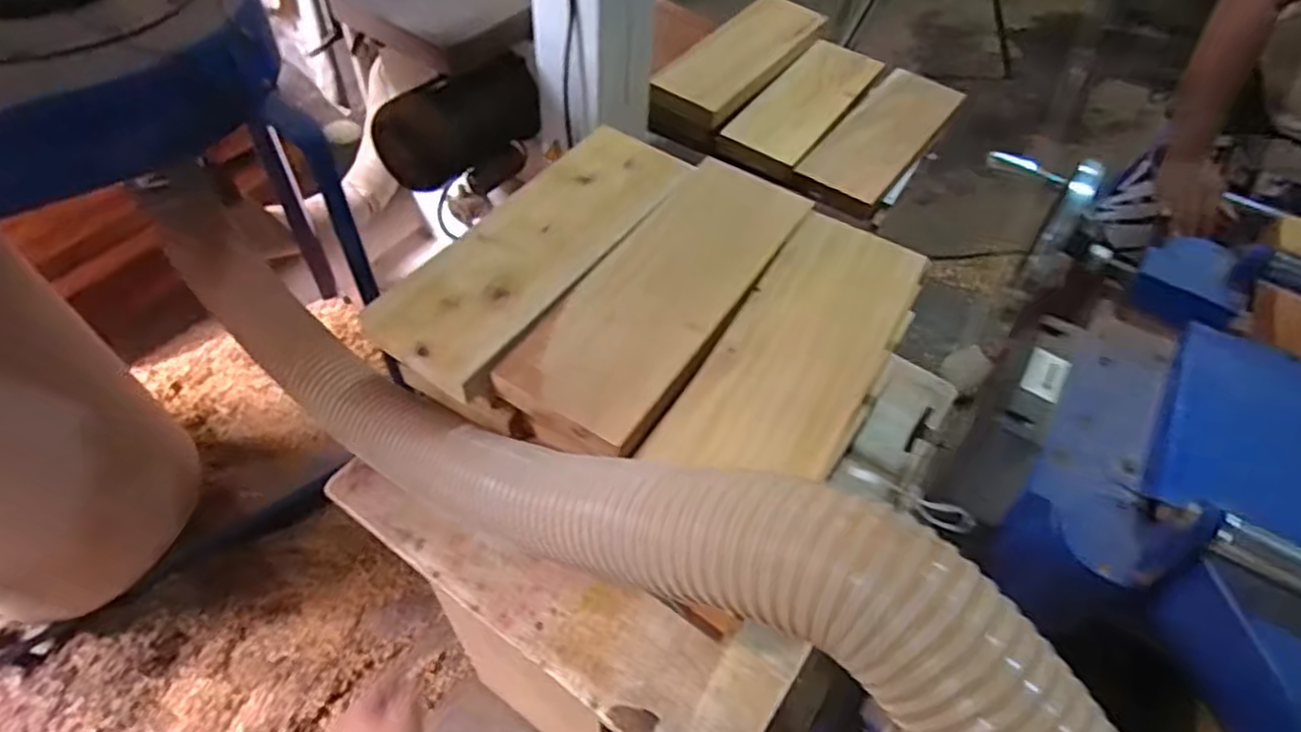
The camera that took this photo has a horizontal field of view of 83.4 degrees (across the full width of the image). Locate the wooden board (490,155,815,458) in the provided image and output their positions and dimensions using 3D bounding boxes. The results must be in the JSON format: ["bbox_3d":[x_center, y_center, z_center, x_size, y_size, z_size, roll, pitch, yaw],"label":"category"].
[{"bbox_3d":[0.027,-0.104,0.948,0.184,0.031,0.492,30,56,17],"label":"wooden board"}]

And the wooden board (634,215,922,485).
[{"bbox_3d":[0.188,-0.022,0.896,0.182,0.034,0.466,28,55,15],"label":"wooden board"}]

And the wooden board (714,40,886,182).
[{"bbox_3d":[0.363,-0.609,1.683,0.196,0.042,0.532,29,56,16],"label":"wooden board"}]

